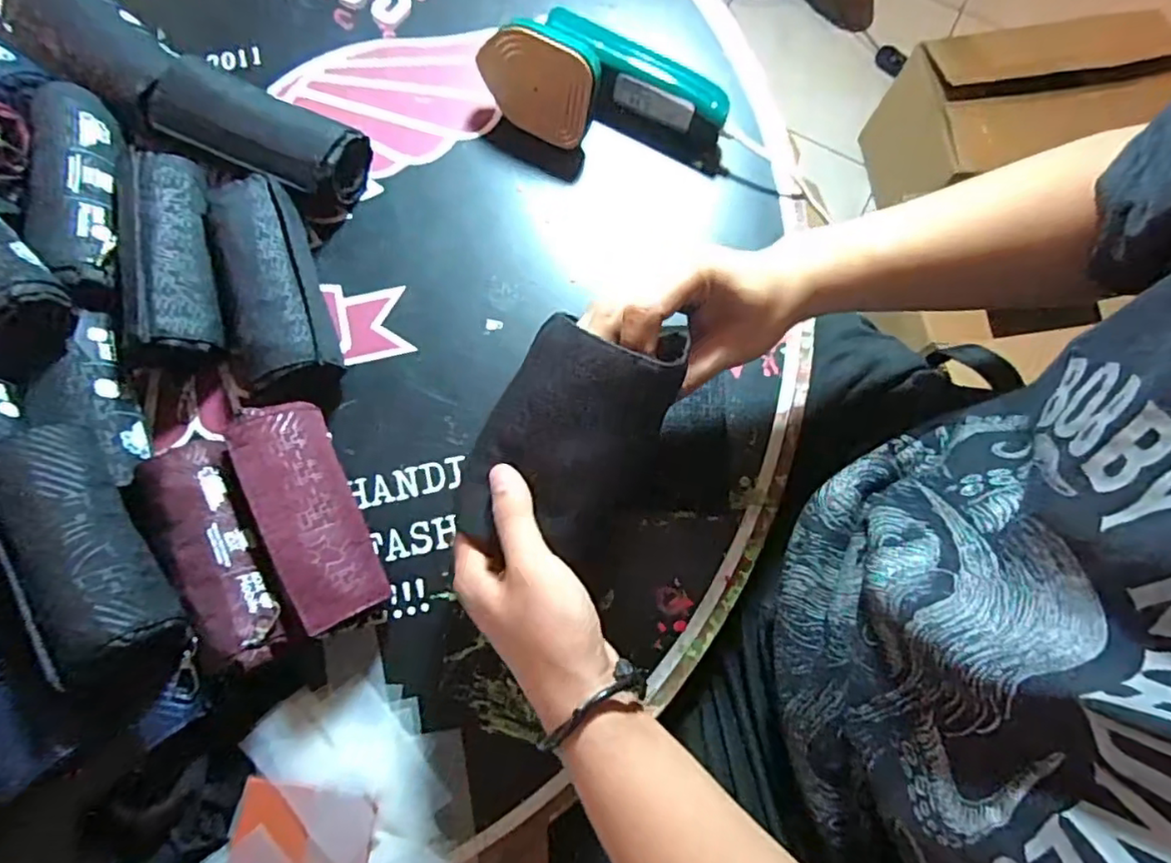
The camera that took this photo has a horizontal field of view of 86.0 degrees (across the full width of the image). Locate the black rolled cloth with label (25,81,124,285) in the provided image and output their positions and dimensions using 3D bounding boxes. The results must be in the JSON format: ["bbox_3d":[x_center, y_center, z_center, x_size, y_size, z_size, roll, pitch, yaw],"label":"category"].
[{"bbox_3d":[-0.353,-0.175,0.438,0.049,0.041,0.147,-7,78,-2],"label":"black rolled cloth with label"}]

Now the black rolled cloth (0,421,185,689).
[{"bbox_3d":[-0.292,0.059,0.355,0.053,0.048,0.145,-30,80,-7],"label":"black rolled cloth"}]

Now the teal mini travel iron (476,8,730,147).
[{"bbox_3d":[0.016,-0.267,0.479,0.180,0.067,0.081,26,79,4],"label":"teal mini travel iron"}]

